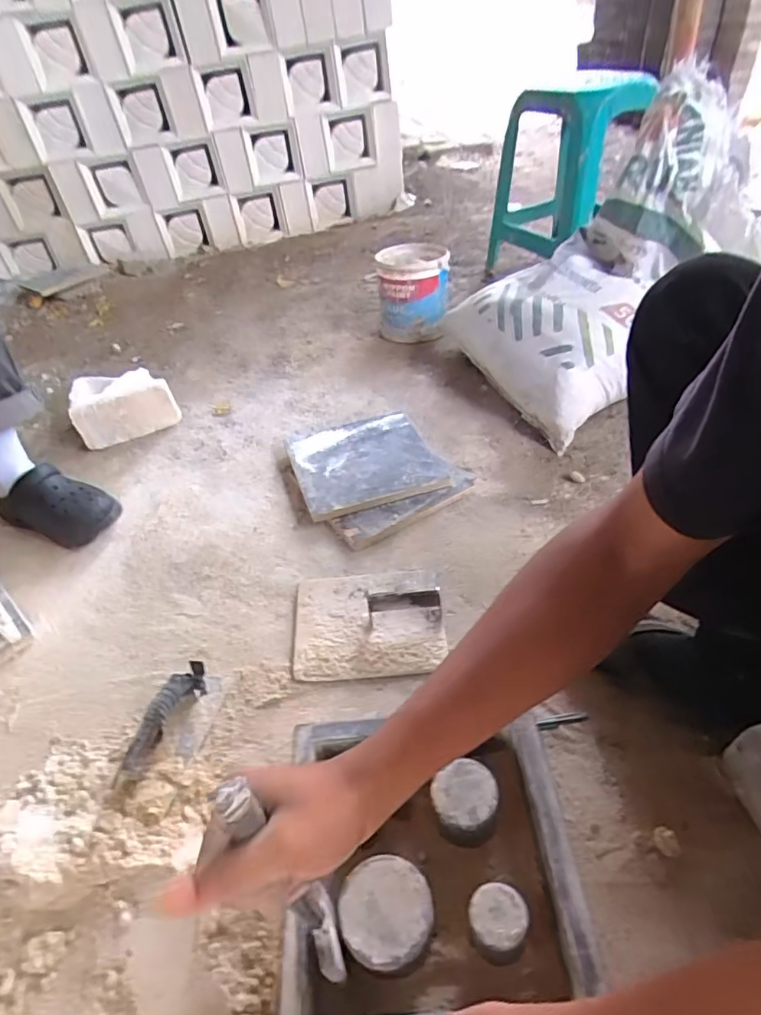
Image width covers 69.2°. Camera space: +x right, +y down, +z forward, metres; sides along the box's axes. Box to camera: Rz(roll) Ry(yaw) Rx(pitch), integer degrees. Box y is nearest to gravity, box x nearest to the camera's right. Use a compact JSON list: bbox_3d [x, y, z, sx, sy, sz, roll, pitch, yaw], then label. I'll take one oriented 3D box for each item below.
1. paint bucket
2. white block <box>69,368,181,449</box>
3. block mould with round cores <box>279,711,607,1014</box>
[{"bbox_3d":[0.085,-0.542,1.399,0.176,0.181,0.181,-3,43,3],"label":"paint bucket"},{"bbox_3d":[-0.552,-0.226,1.199,0.202,0.108,0.147,-18,44,-13],"label":"white block"},{"bbox_3d":[0.043,0.315,0.473,0.232,0.083,0.220,-6,44,2],"label":"block mould with round cores"}]

